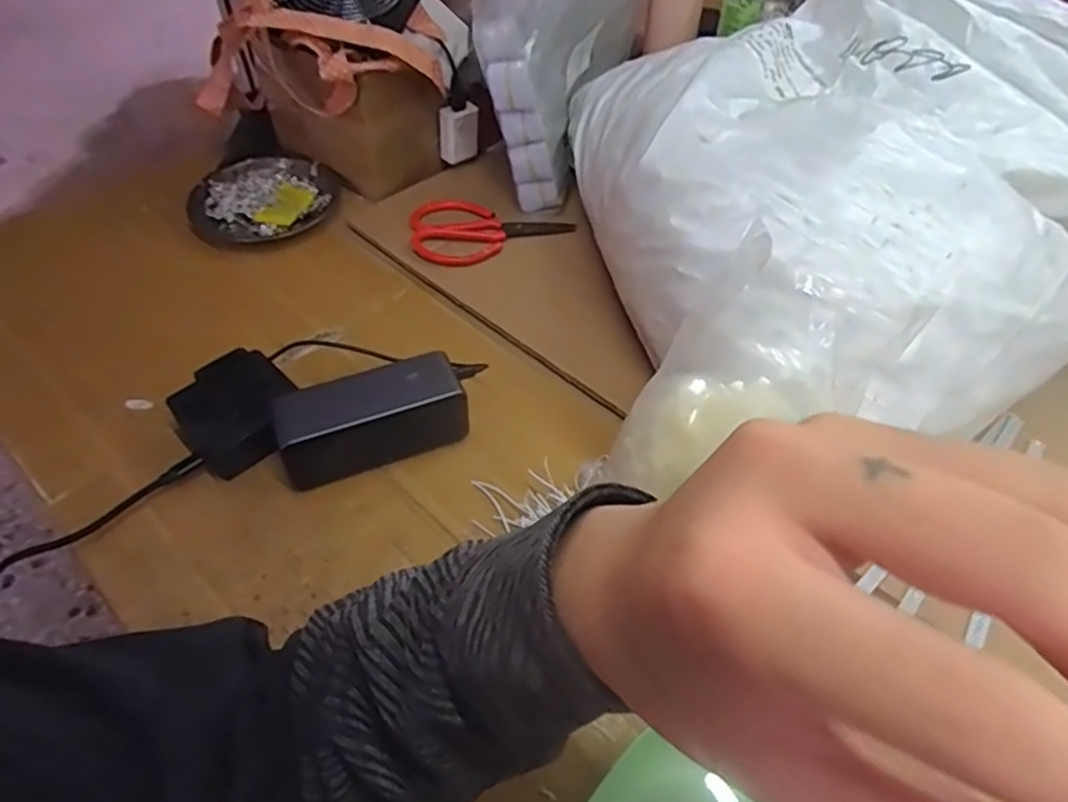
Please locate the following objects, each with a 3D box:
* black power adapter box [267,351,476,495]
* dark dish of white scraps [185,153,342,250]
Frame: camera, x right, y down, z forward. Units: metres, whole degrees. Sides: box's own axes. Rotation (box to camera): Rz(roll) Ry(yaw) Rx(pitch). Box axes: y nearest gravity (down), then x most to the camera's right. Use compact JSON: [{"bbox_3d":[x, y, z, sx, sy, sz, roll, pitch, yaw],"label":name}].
[{"bbox_3d":[-0.115,0.012,0.482,0.132,0.067,0.057,-19,52,-16],"label":"black power adapter box"},{"bbox_3d":[-0.278,-0.207,0.691,0.143,0.022,0.133,1,49,-1],"label":"dark dish of white scraps"}]

